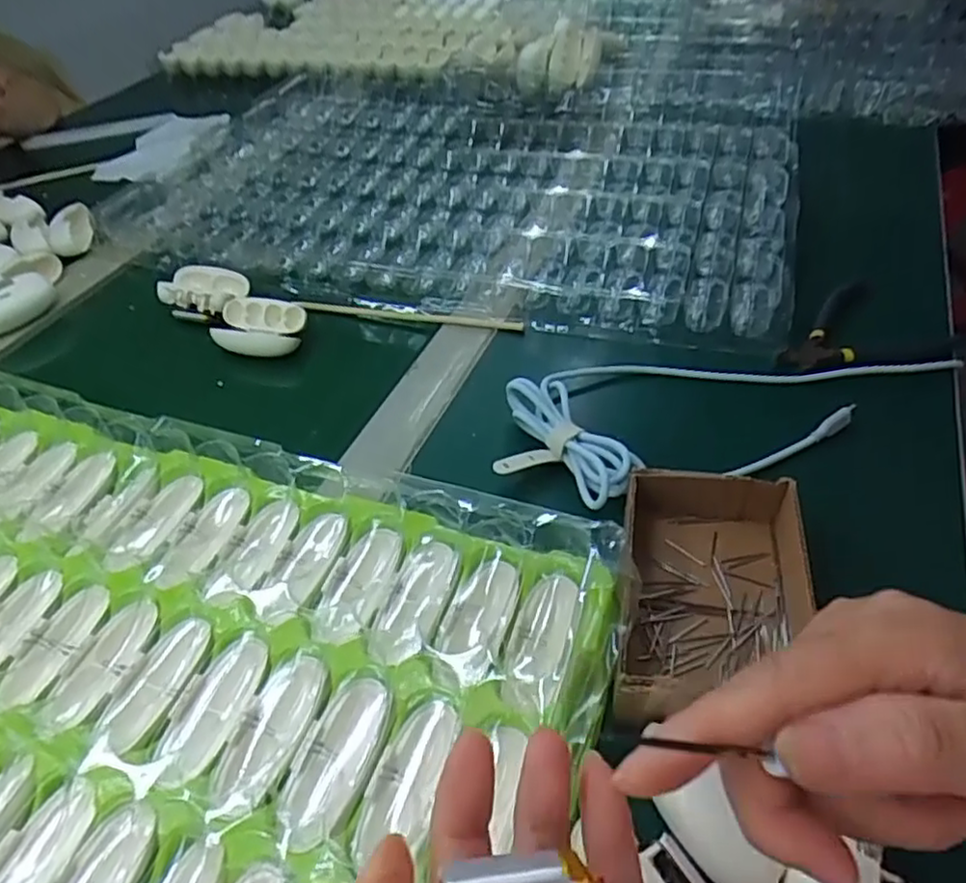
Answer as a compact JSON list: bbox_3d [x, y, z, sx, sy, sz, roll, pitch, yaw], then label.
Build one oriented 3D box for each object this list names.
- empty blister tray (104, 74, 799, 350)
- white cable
[{"bbox_3d":[-0.014,-0.253,0.640,0.579,0.029,0.397,13,47,15],"label":"empty blister tray"},{"bbox_3d":[0.148,-0.031,0.412,0.291,0.021,0.108,-12,46,-9],"label":"white cable"}]

